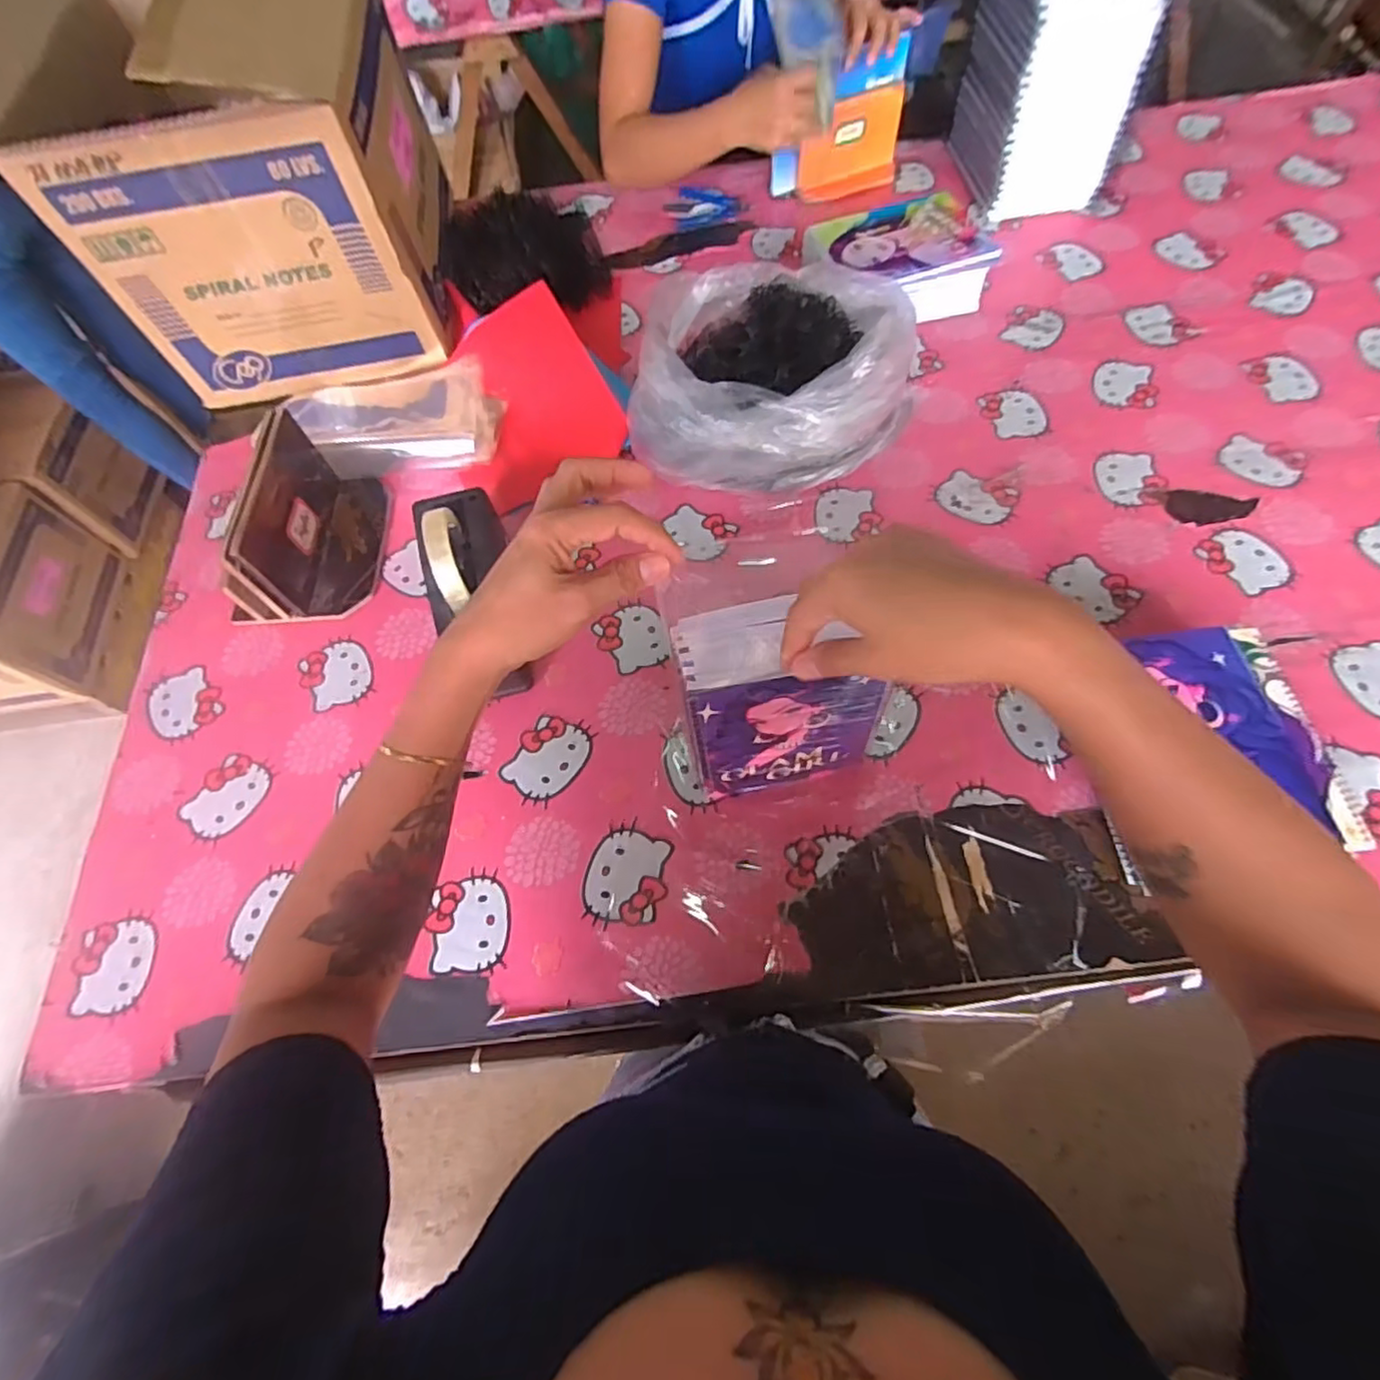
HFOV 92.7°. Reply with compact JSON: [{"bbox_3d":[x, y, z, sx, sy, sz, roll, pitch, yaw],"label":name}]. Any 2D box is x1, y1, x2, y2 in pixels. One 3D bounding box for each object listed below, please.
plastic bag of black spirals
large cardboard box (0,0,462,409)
[{"bbox_3d":[0.098,-0.344,0.729,0.280,0.153,0.261,16,67,11],"label":"plastic bag of black spirals"},{"bbox_3d":[-0.516,-0.648,0.820,0.338,0.322,0.397,-8,63,0],"label":"large cardboard box"}]

